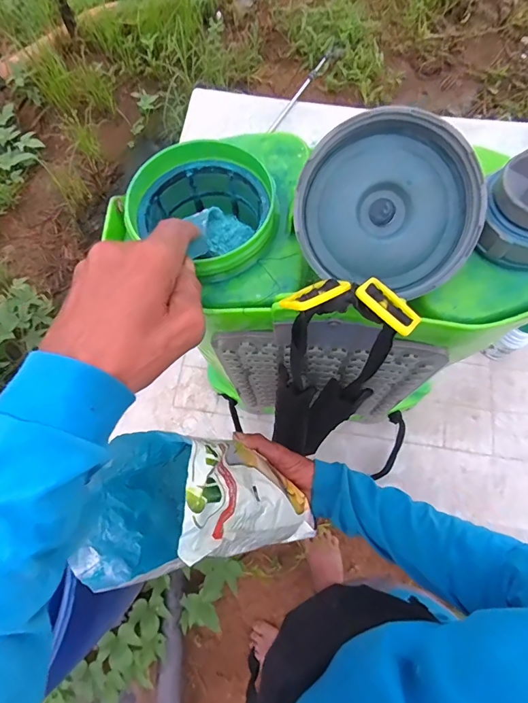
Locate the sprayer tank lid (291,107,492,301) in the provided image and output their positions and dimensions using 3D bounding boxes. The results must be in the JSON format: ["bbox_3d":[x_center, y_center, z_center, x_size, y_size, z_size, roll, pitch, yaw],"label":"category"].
[{"bbox_3d":[0.089,-0.102,0.297,0.124,0.022,0.126,1,102,4],"label":"sprayer tank lid"}]

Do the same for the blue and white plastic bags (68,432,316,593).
[{"bbox_3d":[-0.056,0.138,0.382,0.207,0.186,0.106,-8,70,-5],"label":"blue and white plastic bags"}]

